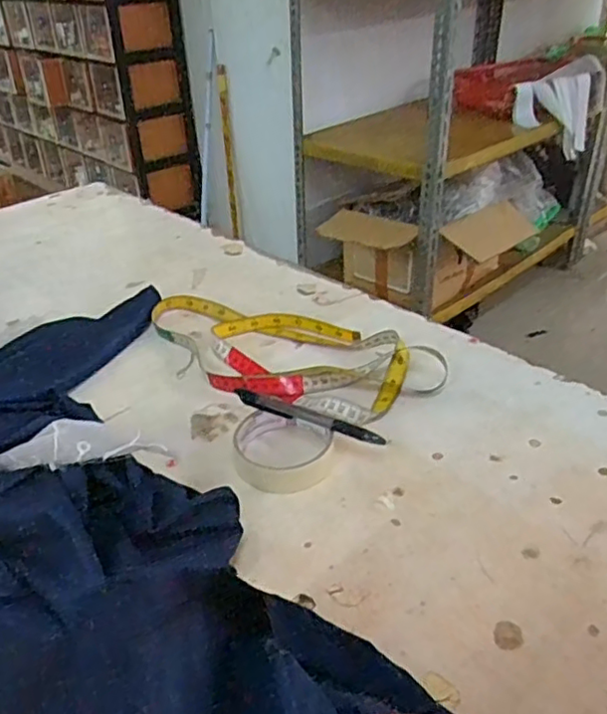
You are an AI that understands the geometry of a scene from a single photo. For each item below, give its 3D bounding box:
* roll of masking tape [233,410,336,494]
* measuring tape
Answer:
[{"bbox_3d":[-0.015,0.075,0.531,0.083,0.019,0.087,-2,34,2],"label":"roll of masking tape"},{"bbox_3d":[-0.033,-0.006,0.653,0.339,0.021,0.137,16,39,26],"label":"measuring tape"}]

